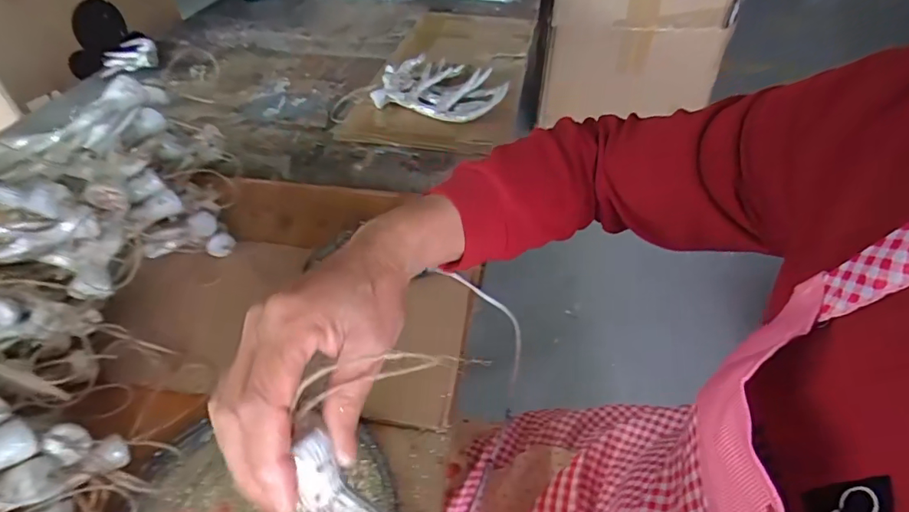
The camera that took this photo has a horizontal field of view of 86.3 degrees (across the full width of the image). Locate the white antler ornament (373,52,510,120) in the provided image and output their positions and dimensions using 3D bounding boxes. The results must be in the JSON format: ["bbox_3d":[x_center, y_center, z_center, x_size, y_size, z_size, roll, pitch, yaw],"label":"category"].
[{"bbox_3d":[-0.019,-0.311,0.892,0.229,0.057,0.141,12,48,14],"label":"white antler ornament"}]

